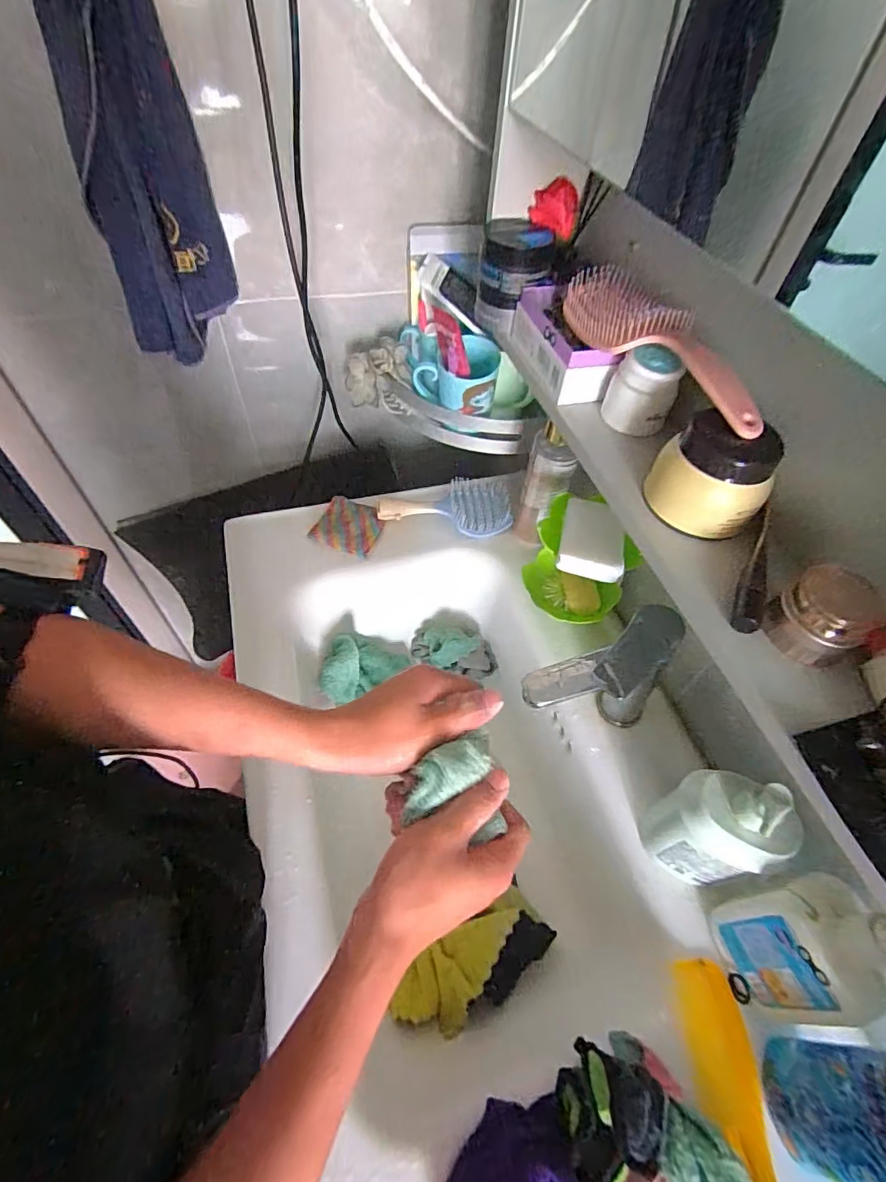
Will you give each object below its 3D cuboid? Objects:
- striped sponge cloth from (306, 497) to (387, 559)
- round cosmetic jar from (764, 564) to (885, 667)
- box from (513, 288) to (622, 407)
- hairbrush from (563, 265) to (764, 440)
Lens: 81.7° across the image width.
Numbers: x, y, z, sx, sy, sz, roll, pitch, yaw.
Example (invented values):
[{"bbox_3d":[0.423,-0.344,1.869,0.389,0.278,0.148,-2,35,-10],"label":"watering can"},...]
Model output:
[{"bbox_3d":[-0.126,-0.090,0.713,0.087,0.017,0.088,21,55,11],"label":"striped sponge cloth"},{"bbox_3d":[0.233,0.016,0.316,0.040,0.050,0.046,-26,60,-22],"label":"round cosmetic jar"},{"bbox_3d":[0.109,-0.229,0.483,0.044,0.055,0.132,-14,56,-14],"label":"box"},{"bbox_3d":[0.169,-0.198,0.405,0.050,0.037,0.227,-22,58,-20],"label":"hairbrush"}]

